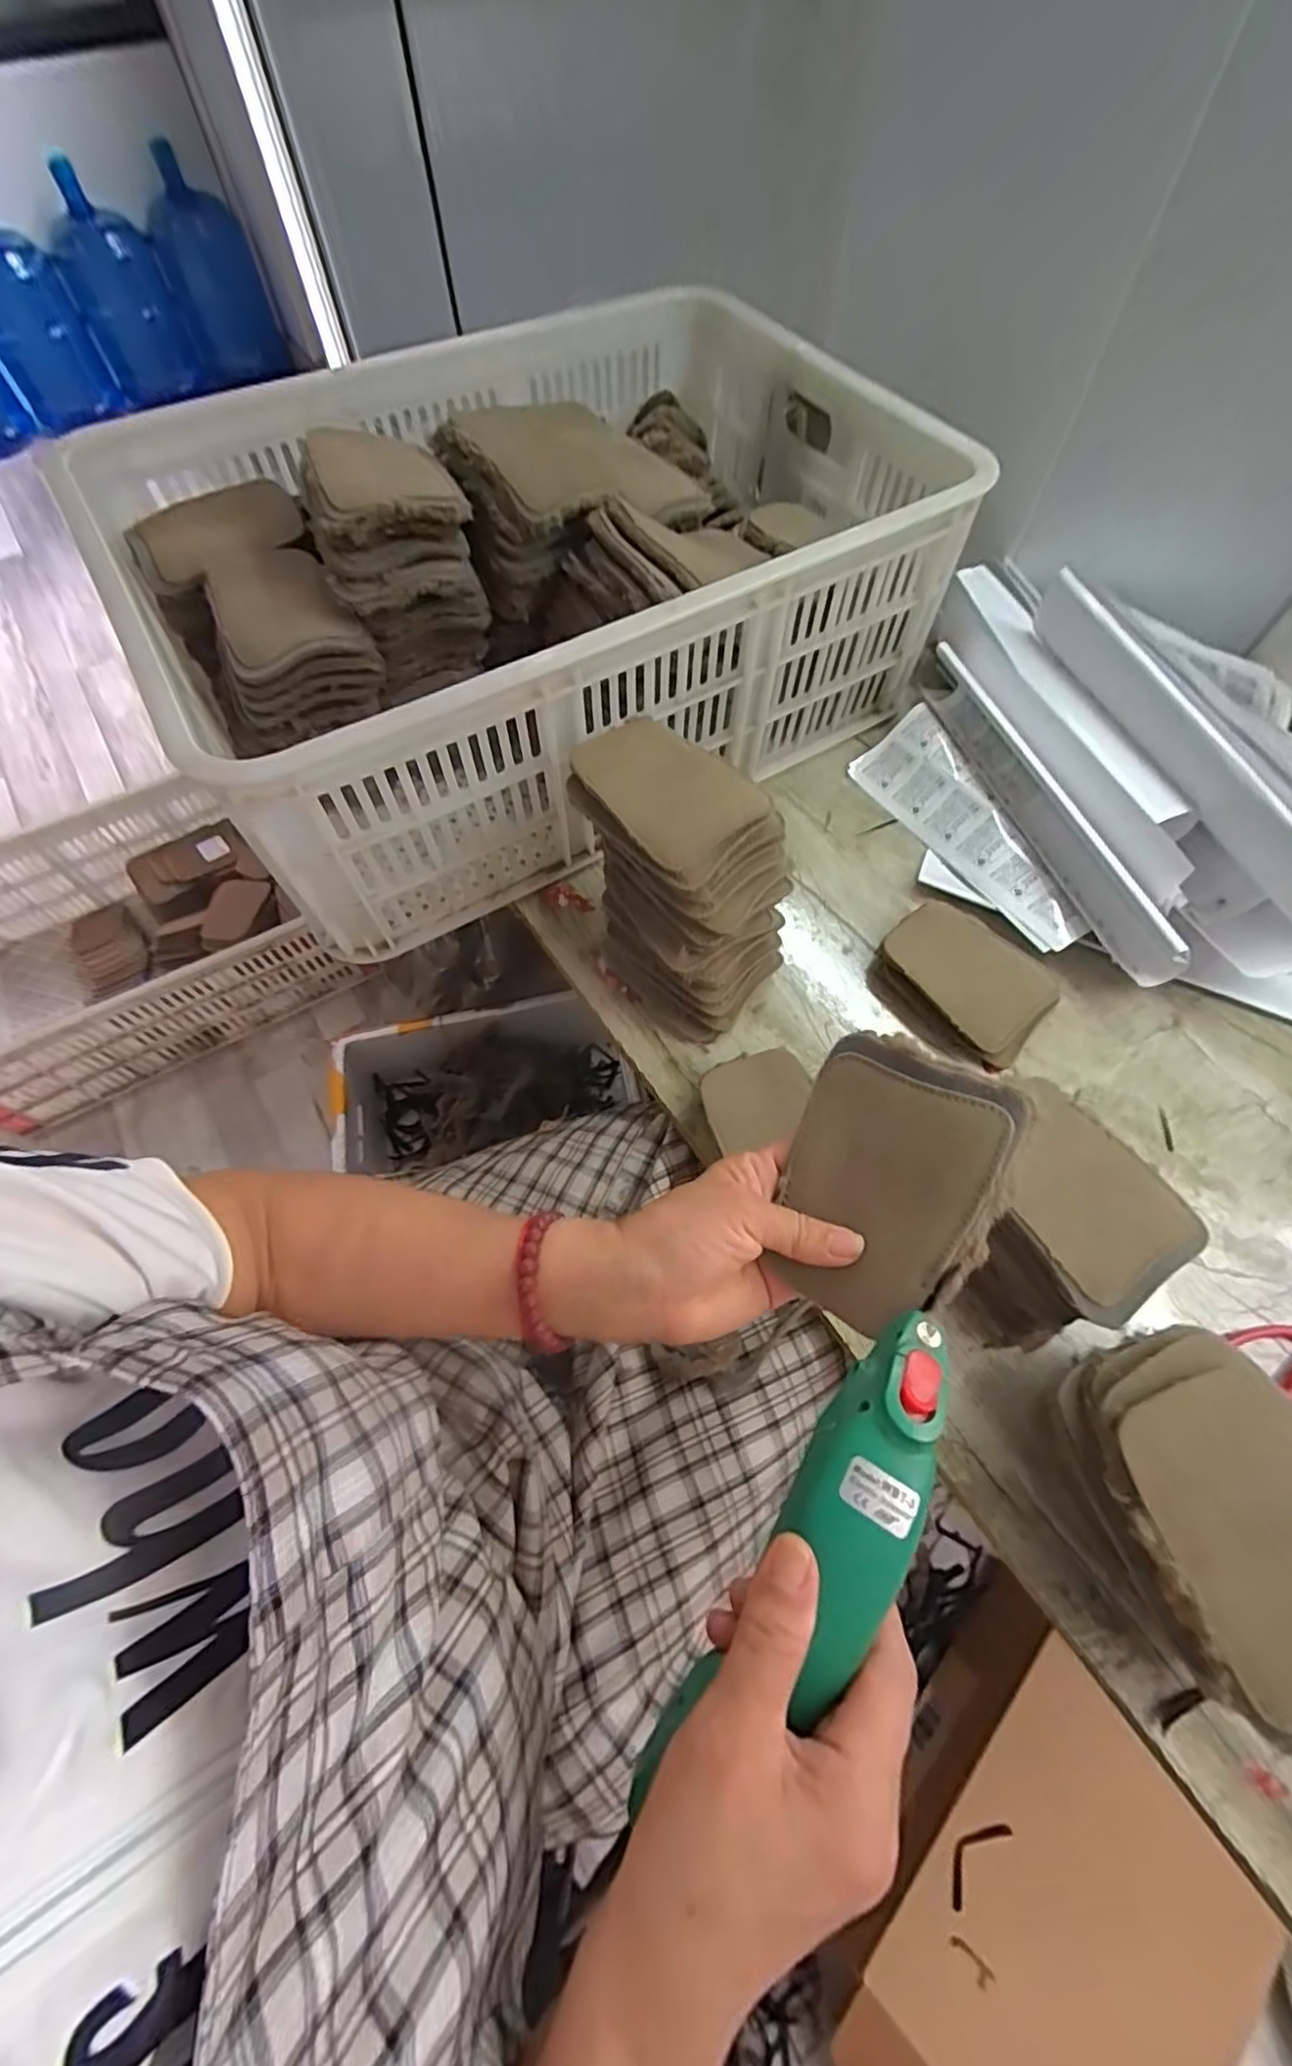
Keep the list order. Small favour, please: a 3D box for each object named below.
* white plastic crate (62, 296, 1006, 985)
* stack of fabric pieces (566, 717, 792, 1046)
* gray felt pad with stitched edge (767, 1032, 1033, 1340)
[{"bbox_3d":[-0.082,-0.399,0.598,0.622,0.199,0.473,-28,66,-13],"label":"white plastic crate"},{"bbox_3d":[0.026,-0.100,0.470,0.103,0.164,0.154,-35,68,-16],"label":"stack of fabric pieces"},{"bbox_3d":[0.107,0.067,0.308,0.091,0.009,0.123,20,86,39],"label":"gray felt pad with stitched edge"}]

